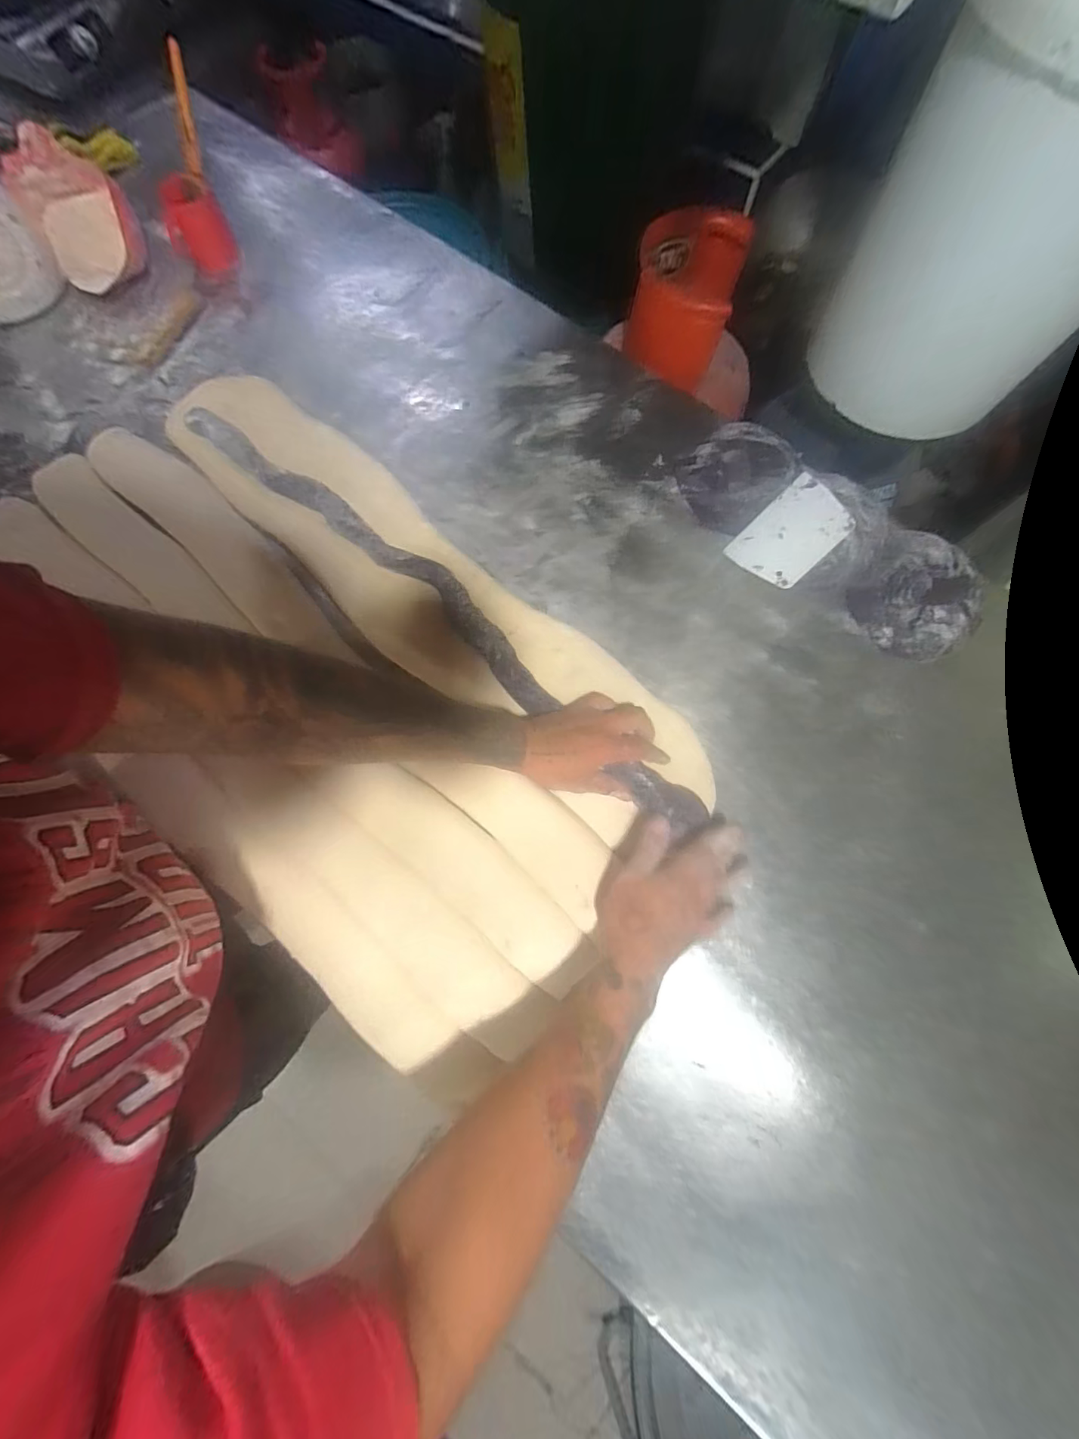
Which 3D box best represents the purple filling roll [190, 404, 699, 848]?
[{"bbox_3d":[-0.137,-0.154,0.590,0.812,0.024,0.063,40,80,11],"label":"purple filling roll"}]

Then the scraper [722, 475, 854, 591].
[{"bbox_3d":[0.308,-0.226,0.598,0.127,0.007,0.092,-46,74,9],"label":"scraper"}]

